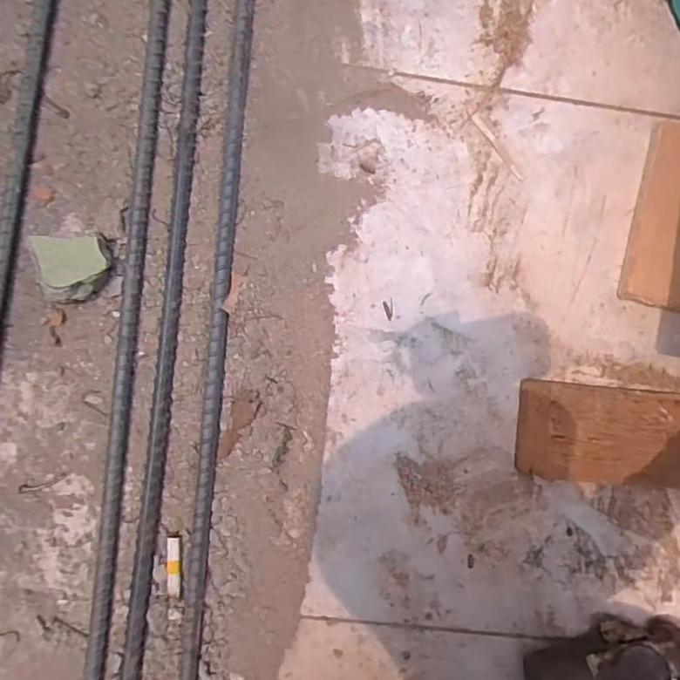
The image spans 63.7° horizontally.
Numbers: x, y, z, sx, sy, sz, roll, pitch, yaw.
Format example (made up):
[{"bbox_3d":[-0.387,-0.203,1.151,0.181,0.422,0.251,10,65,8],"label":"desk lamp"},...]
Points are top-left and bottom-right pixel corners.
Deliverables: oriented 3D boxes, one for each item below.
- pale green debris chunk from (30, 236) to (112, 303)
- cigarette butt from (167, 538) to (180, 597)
[{"bbox_3d":[-0.175,-0.048,0.362,0.042,0.027,0.042,-8,89,-5],"label":"pale green debris chunk"},{"bbox_3d":[-0.113,0.155,0.370,0.009,0.004,0.038,-1,88,-5],"label":"cigarette butt"}]

